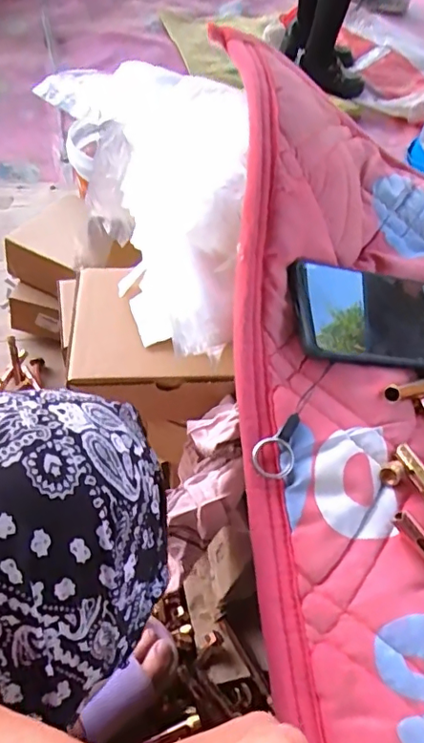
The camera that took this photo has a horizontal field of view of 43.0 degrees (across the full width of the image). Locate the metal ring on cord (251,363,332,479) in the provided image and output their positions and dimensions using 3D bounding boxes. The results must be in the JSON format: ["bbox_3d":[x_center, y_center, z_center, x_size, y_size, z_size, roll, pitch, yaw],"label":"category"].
[{"bbox_3d":[0.050,0.024,0.334,0.025,0.007,0.087,22,56,8],"label":"metal ring on cord"}]

